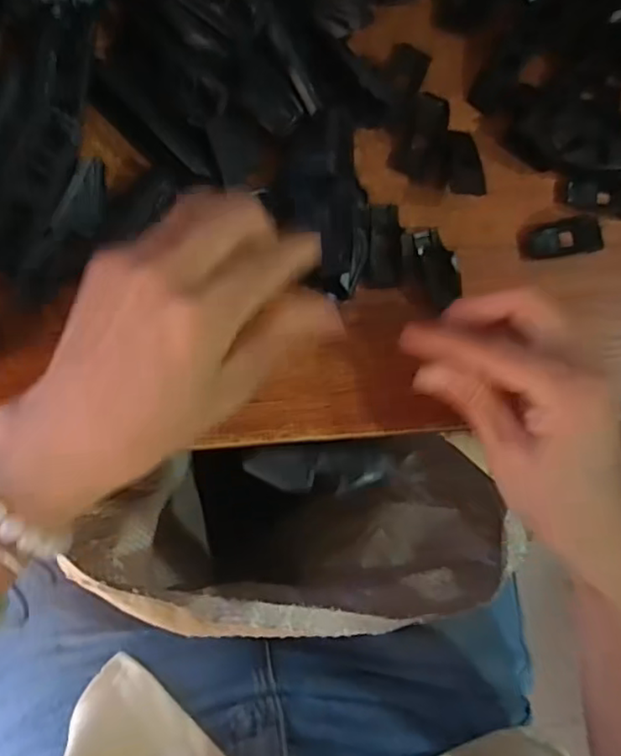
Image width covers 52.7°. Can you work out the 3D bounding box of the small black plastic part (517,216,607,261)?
[{"bbox_3d":[0.131,-0.073,0.327,0.046,0.005,0.018,-9,90,-9],"label":"small black plastic part"}]

